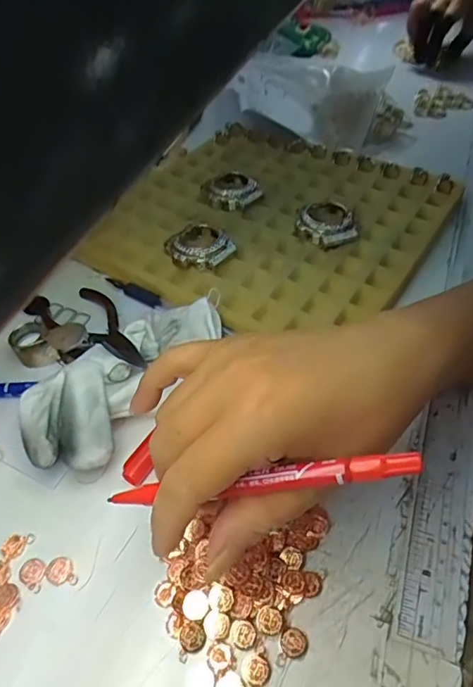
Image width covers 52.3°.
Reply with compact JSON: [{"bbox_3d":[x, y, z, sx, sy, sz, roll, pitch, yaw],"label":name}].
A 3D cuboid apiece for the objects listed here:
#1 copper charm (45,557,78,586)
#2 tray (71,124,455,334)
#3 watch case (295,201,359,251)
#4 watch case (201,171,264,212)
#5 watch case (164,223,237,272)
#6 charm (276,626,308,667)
[{"bbox_3d":[-0.087,0.114,0.240,0.017,0.004,0.012,12,49,13],"label":"copper charm"},{"bbox_3d":[0.027,-0.114,0.409,0.256,0.016,0.240,25,56,21],"label":"tray"},{"bbox_3d":[0.072,-0.095,0.388,0.045,0.017,0.042,-11,48,-8],"label":"watch case"},{"bbox_3d":[-0.004,-0.136,0.429,0.044,0.016,0.043,-28,52,-22],"label":"watch case"},{"bbox_3d":[-0.030,-0.075,0.375,0.044,0.015,0.047,-34,55,-26],"label":"watch case"},{"bbox_3d":[0.025,0.134,0.213,0.012,0.004,0.016,16,50,16],"label":"charm"}]

